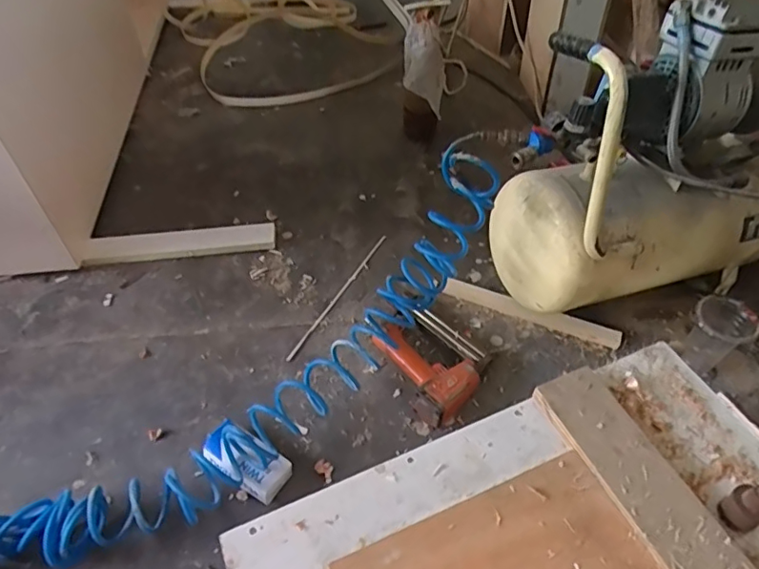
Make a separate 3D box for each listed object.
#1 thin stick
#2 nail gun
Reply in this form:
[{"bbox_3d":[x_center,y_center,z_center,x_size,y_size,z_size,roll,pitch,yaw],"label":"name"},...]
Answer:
[{"bbox_3d":[-0.075,0.016,1.034,0.010,0.006,0.345,22,53,20],"label":"thin stick"},{"bbox_3d":[0.076,0.126,0.878,0.191,0.084,0.171,30,56,25],"label":"nail gun"}]

